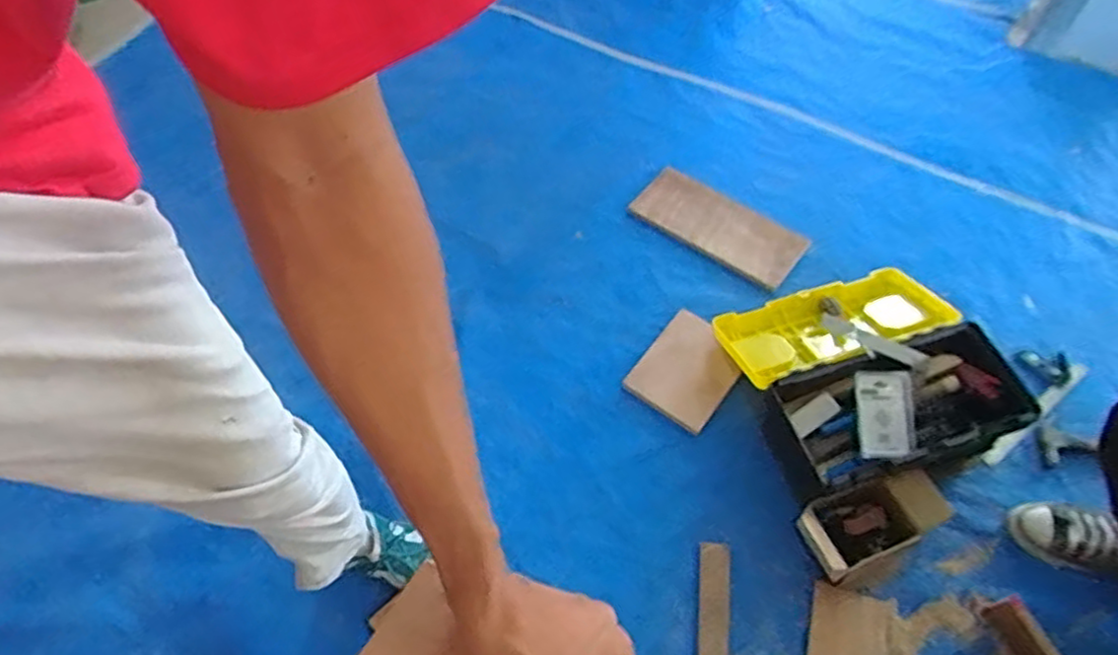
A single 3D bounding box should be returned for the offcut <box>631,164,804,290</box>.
[{"bbox_3d":[0.348,-0.233,1.495,0.373,0.024,0.157,35,64,21],"label":"offcut"}]

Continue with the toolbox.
[{"bbox_3d":[0.556,0.068,1.250,0.440,0.146,0.408,-14,58,-8],"label":"toolbox"}]

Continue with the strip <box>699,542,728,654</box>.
[{"bbox_3d":[0.253,0.465,1.106,0.048,0.013,0.213,7,65,-1],"label":"strip"}]

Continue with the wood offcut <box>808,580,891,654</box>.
[{"bbox_3d":[0.457,0.501,1.064,0.114,0.006,0.172,15,58,10],"label":"wood offcut"}]

